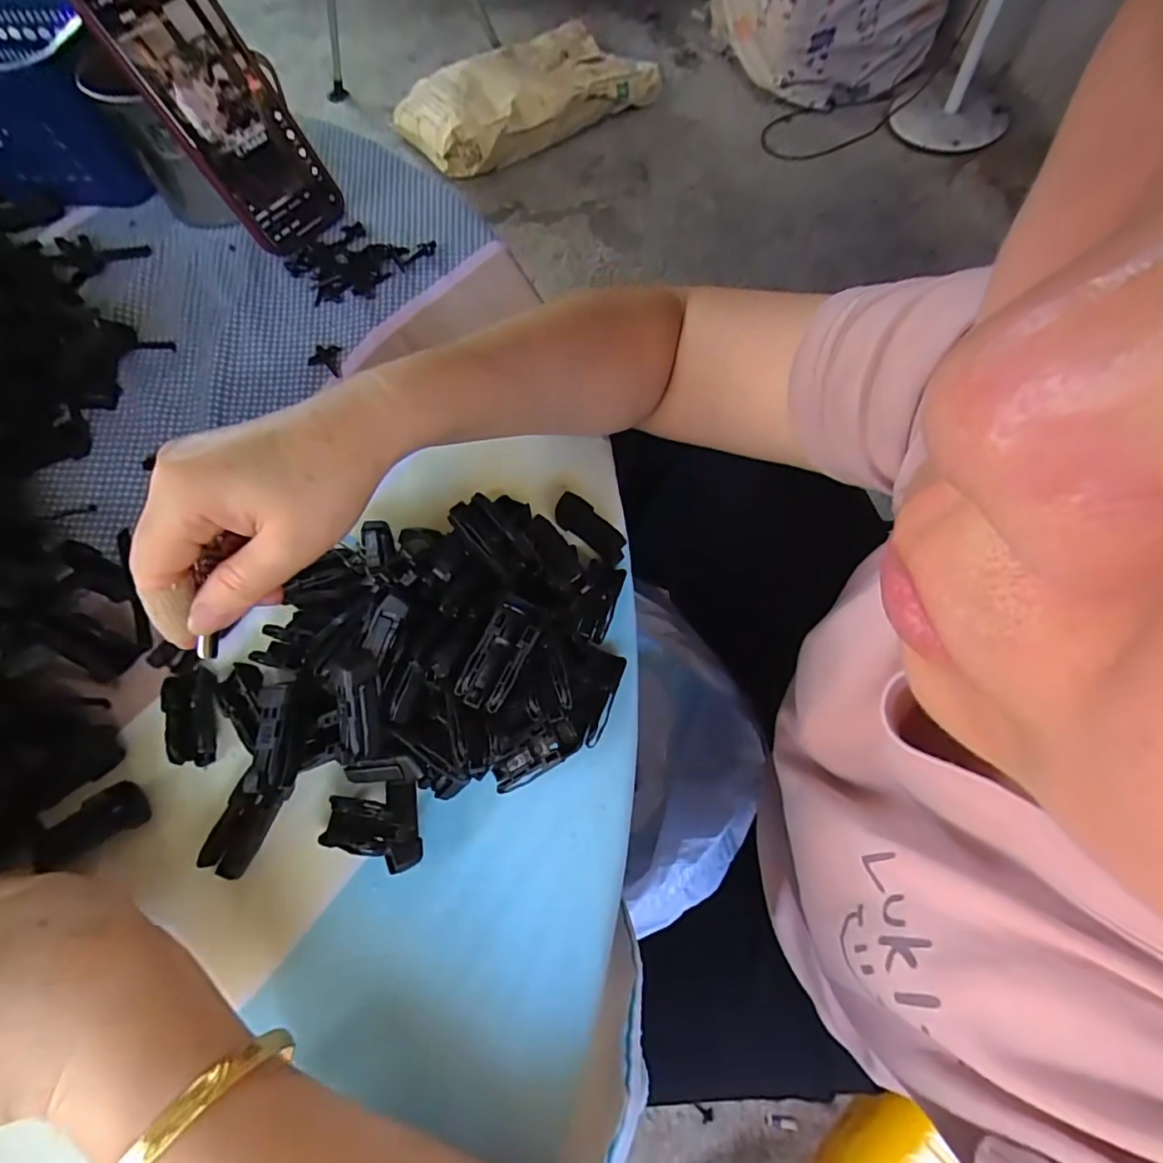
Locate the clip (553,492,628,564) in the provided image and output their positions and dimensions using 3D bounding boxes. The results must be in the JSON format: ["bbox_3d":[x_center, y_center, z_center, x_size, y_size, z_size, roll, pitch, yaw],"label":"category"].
[{"bbox_3d":[0.005,-0.029,0.306,0.045,0.014,0.015,39,73,17],"label":"clip"}]

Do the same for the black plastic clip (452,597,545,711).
[{"bbox_3d":[-0.032,0.029,0.229,0.019,0.017,0.046,22,69,11],"label":"black plastic clip"}]

